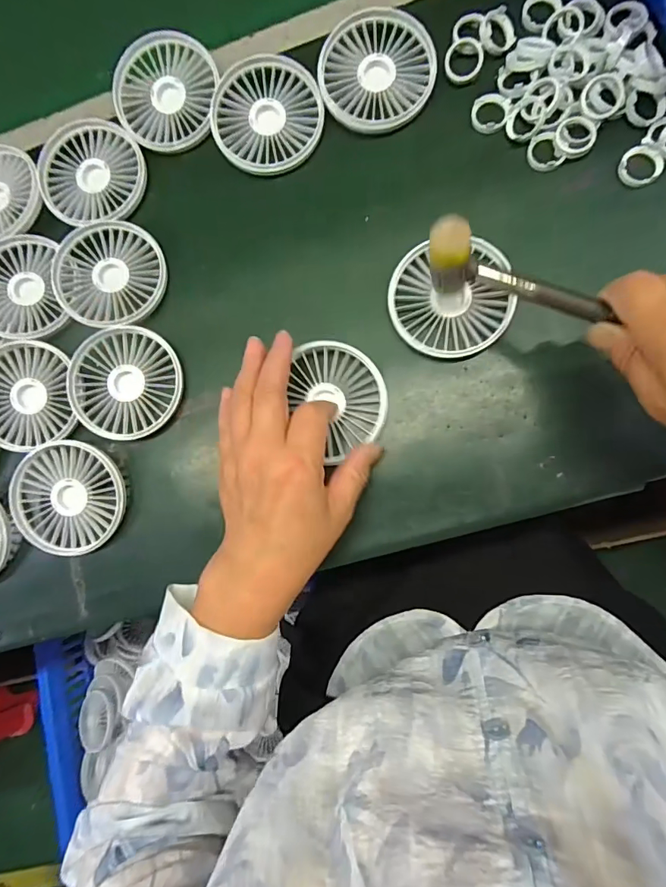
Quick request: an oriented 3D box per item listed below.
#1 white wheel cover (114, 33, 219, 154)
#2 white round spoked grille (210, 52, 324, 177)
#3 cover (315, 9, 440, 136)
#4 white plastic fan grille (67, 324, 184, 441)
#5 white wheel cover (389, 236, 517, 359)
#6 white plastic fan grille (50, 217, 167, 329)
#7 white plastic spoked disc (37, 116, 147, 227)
[{"bbox_3d":[-0.136,-0.283,0.364,0.084,0.013,0.085,4,86,8],"label":"white wheel cover"},{"bbox_3d":[-0.051,-0.258,0.356,0.084,0.013,0.089,-1,86,8],"label":"white round spoked grille"},{"bbox_3d":[0.033,-0.282,0.344,0.085,0.014,0.084,-6,85,8],"label":"cover"},{"bbox_3d":[-0.161,-0.048,0.353,0.083,0.016,0.087,-25,83,5],"label":"white plastic fan grille"},{"bbox_3d":[0.084,-0.103,0.326,0.083,0.009,0.080,3,86,8],"label":"white wheel cover"},{"bbox_3d":[-0.180,-0.137,0.366,0.093,0.015,0.084,28,90,9],"label":"white plastic fan grille"},{"bbox_3d":[-0.199,-0.228,0.374,0.086,0.009,0.089,-1,86,8],"label":"white plastic spoked disc"}]

